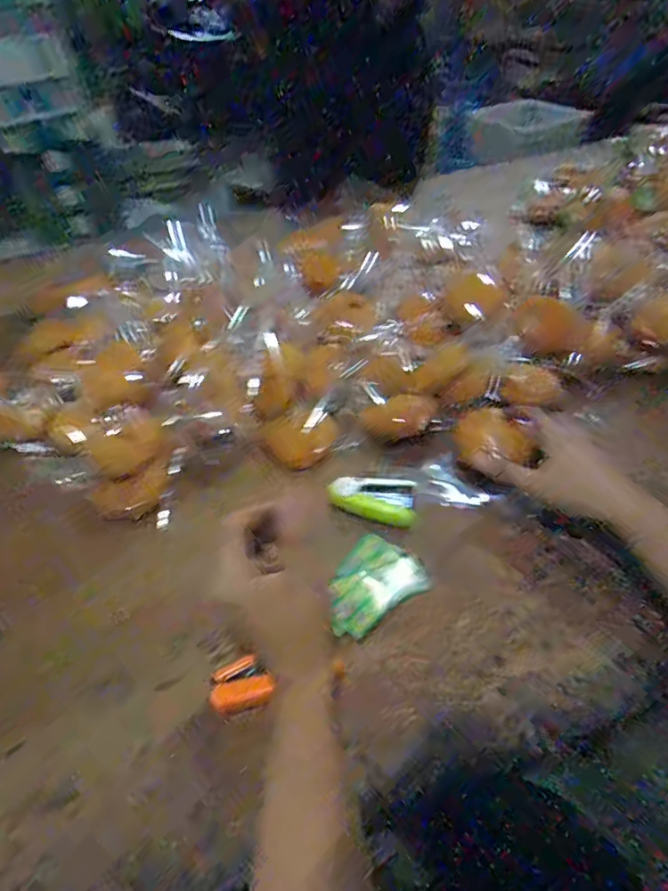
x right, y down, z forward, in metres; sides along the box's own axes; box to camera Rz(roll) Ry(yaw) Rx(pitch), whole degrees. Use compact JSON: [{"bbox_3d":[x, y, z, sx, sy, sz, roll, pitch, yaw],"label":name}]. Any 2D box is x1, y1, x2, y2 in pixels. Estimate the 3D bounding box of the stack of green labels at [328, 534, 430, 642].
[{"bbox_3d":[0.032,0.122,0.490,0.104,0.017,0.071,-32,48,-23],"label":"stack of green labels"}]

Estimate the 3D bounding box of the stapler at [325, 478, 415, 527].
[{"bbox_3d":[0.040,0.054,0.557,0.088,0.018,0.047,11,73,10],"label":"stapler"}]

